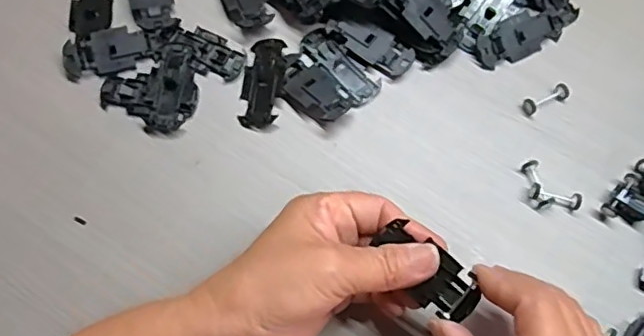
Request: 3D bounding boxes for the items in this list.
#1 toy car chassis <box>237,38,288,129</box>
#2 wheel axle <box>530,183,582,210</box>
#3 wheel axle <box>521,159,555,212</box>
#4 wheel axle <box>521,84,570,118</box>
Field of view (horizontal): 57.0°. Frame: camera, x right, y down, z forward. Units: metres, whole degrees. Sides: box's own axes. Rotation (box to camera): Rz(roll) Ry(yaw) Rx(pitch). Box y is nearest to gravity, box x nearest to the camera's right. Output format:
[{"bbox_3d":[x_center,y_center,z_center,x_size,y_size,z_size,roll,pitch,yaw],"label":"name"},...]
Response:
[{"bbox_3d":[-0.041,-0.060,0.405,0.027,0.007,0.067,7,70,1],"label":"toy car chassis"},{"bbox_3d":[0.149,0.018,0.377,0.033,0.009,0.010,13,71,3],"label":"wheel axle"},{"bbox_3d":[0.139,0.011,0.380,0.012,0.010,0.032,-17,72,-7],"label":"wheel axle"},{"bbox_3d":[0.152,-0.046,0.403,0.034,0.008,0.011,-25,73,-10],"label":"wheel axle"}]

